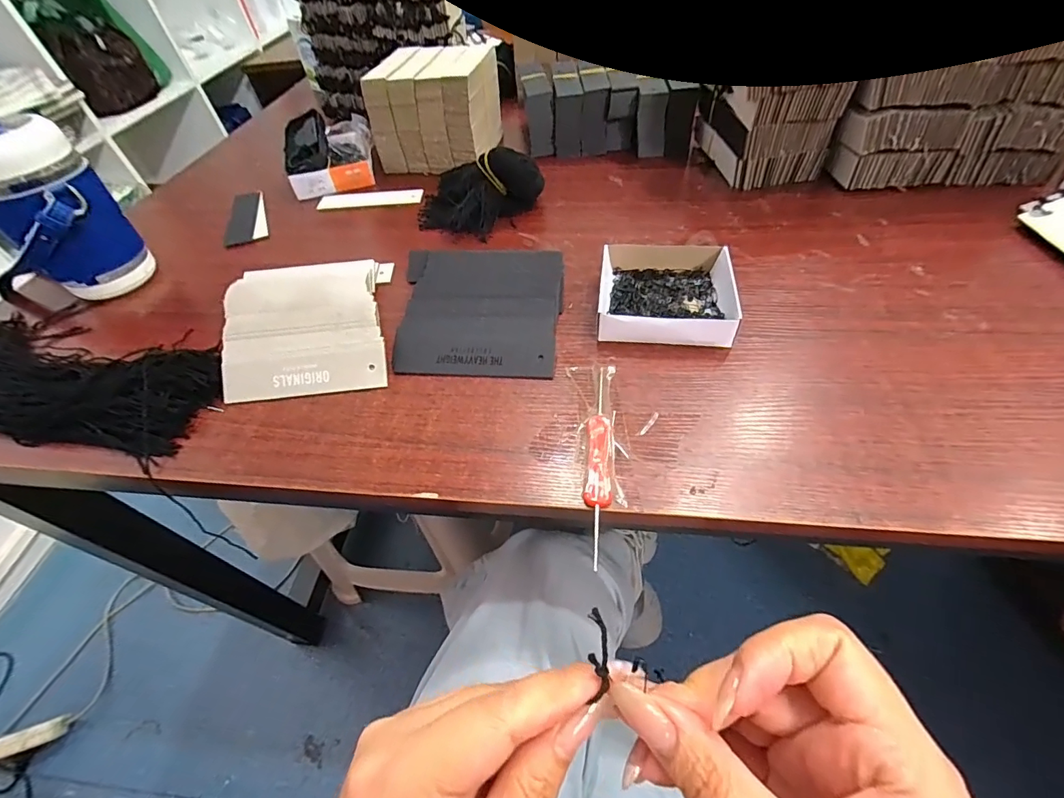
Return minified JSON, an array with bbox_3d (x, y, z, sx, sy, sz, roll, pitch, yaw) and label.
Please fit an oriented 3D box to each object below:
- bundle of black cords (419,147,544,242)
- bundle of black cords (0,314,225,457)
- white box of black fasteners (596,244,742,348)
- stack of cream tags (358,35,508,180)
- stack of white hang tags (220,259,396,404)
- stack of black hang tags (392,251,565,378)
[{"bbox_3d":[-0.067,-0.225,0.495,0.143,0.065,0.086,4,50,10],"label":"bundle of black cords"},{"bbox_3d":[-0.391,-0.014,0.365,0.291,0.032,0.109,8,51,13],"label":"bundle of black cords"},{"bbox_3d":[0.112,-0.088,0.379,0.108,0.025,0.107,5,50,10],"label":"white box of black fasteners"},{"bbox_3d":[-0.122,-0.379,0.585,0.137,0.094,0.127,4,50,10],"label":"stack of cream tags"},{"bbox_3d":[-0.192,-0.064,0.386,0.131,0.030,0.158,-13,49,-4],"label":"stack of white hang tags"},{"bbox_3d":[-0.047,-0.079,0.385,0.139,0.032,0.132,2,50,9],"label":"stack of black hang tags"}]

